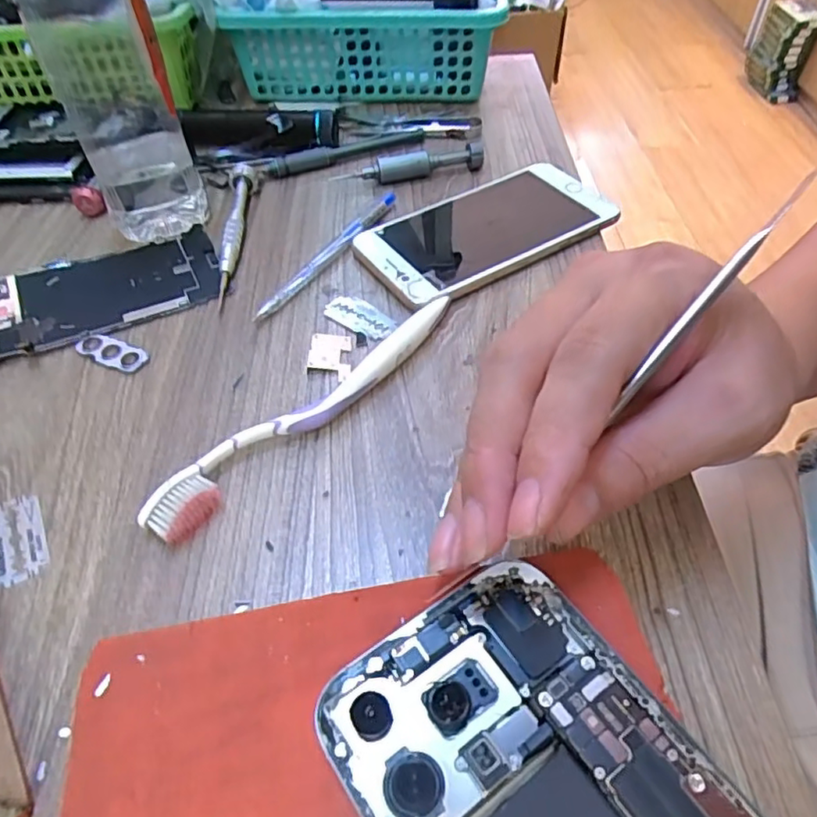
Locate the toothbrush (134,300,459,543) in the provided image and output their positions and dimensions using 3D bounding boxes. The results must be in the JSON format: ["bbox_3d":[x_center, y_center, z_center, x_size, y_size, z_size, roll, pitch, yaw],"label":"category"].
[{"bbox_3d":[-0.042,-0.003,0.283,0.022,0.014,0.179,34,59,27],"label":"toothbrush"}]

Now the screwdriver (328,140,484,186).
[{"bbox_3d":[-0.001,-0.169,0.418,0.103,0.017,0.011,-8,50,-4],"label":"screwdriver"}]

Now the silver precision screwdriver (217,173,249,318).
[{"bbox_3d":[-0.108,-0.107,0.374,0.012,0.015,0.123,-5,49,-2],"label":"silver precision screwdriver"}]

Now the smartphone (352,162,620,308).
[{"bbox_3d":[0.047,-0.109,0.369,0.149,0.011,0.078,-27,53,-19],"label":"smartphone"}]

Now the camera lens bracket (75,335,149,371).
[{"bbox_3d":[-0.156,-0.030,0.317,0.042,0.004,0.014,17,52,16],"label":"camera lens bracket"}]

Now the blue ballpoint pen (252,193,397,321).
[{"bbox_3d":[-0.045,-0.093,0.361,0.010,0.010,0.132,25,55,22],"label":"blue ballpoint pen"}]

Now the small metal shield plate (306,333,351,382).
[{"bbox_3d":[-0.040,-0.026,0.308,0.022,0.004,0.032,-3,49,0],"label":"small metal shield plate"}]

